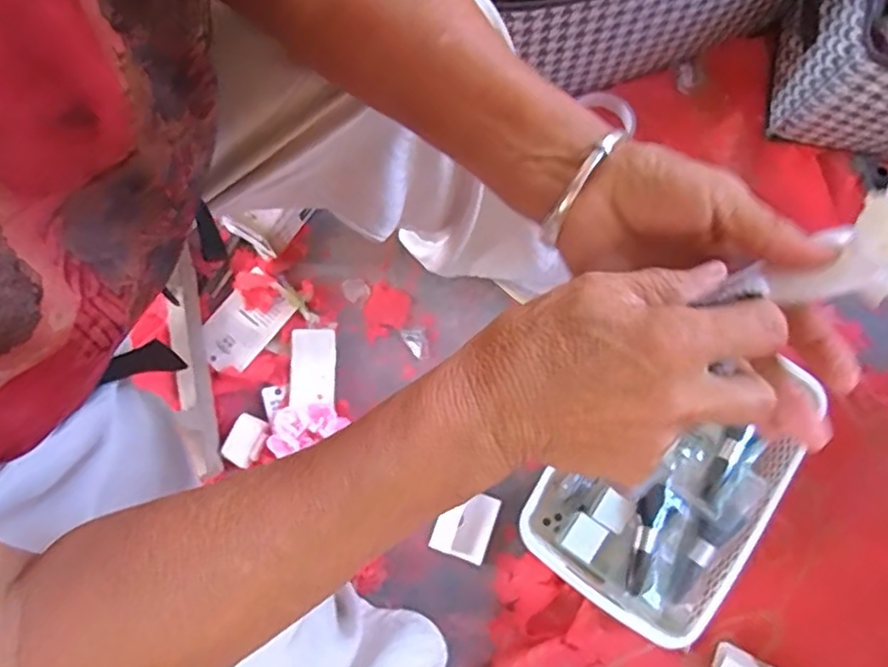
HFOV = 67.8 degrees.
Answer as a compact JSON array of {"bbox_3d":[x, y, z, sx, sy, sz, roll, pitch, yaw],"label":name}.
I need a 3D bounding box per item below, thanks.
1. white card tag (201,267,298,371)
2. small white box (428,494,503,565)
[{"bbox_3d":[-0.236,-0.011,0.779,0.074,0.006,0.116,41,85,8],"label":"white card tag"},{"bbox_3d":[0.023,0.208,0.718,0.060,0.012,0.071,19,77,7],"label":"small white box"}]

